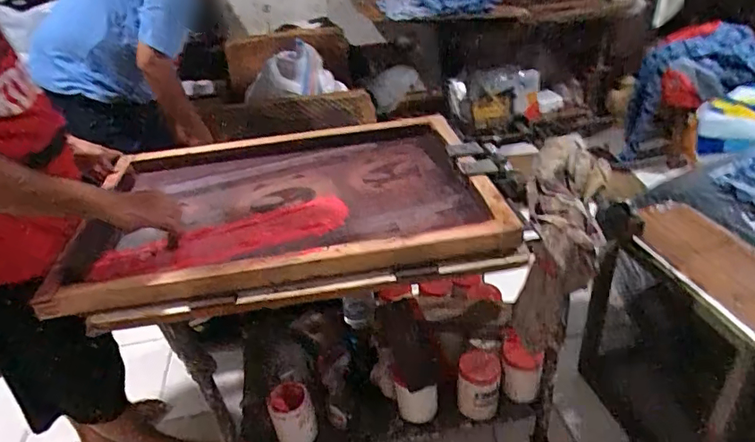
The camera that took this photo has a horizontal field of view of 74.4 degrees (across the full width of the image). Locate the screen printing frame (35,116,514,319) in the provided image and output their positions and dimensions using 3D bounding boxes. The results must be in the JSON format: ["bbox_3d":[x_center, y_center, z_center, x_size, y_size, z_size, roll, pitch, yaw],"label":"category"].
[{"bbox_3d":[-0.201,-0.054,1.135,0.855,0.089,0.628,-9,34,-3],"label":"screen printing frame"}]

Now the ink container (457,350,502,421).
[{"bbox_3d":[0.258,0.412,1.264,0.104,0.174,0.114,5,35,17],"label":"ink container"}]

